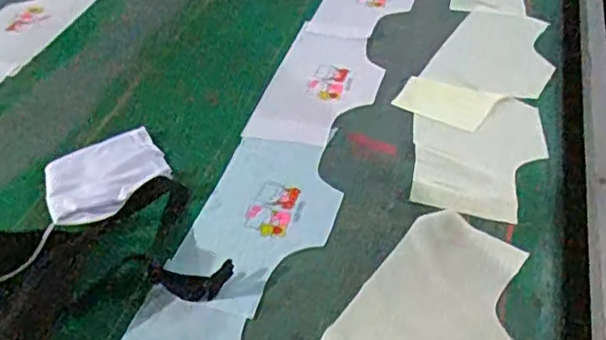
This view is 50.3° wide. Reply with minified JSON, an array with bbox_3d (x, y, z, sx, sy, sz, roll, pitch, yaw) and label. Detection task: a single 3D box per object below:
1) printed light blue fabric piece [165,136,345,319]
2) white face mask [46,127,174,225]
[{"bbox_3d":[-0.046,0.053,0.742,0.153,0.009,0.254,10,44,17],"label":"printed light blue fabric piece"},{"bbox_3d":[-0.239,0.008,0.789,0.147,0.034,0.147,-25,45,-21],"label":"white face mask"}]

